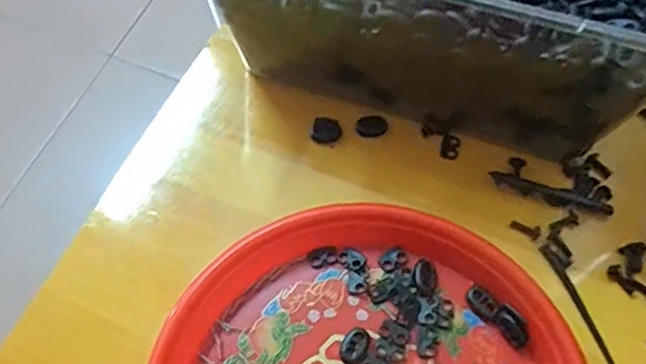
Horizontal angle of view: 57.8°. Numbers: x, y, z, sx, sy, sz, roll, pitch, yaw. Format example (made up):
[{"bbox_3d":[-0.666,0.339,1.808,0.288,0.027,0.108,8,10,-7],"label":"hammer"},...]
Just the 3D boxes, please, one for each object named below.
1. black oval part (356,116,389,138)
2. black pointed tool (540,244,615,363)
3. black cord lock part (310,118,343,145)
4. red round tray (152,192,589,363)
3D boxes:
[{"bbox_3d":[0.034,-0.039,0.414,0.022,0.005,0.015,-5,63,-1],"label":"black oval part"},{"bbox_3d":[0.156,0.075,0.353,0.007,0.004,0.083,-19,64,-8],"label":"black pointed tool"},{"bbox_3d":[0.003,-0.036,0.413,0.021,0.009,0.016,-2,63,0],"label":"black cord lock part"},{"bbox_3d":[0.023,0.118,0.320,0.225,0.026,0.219,-1,63,1],"label":"red round tray"}]

